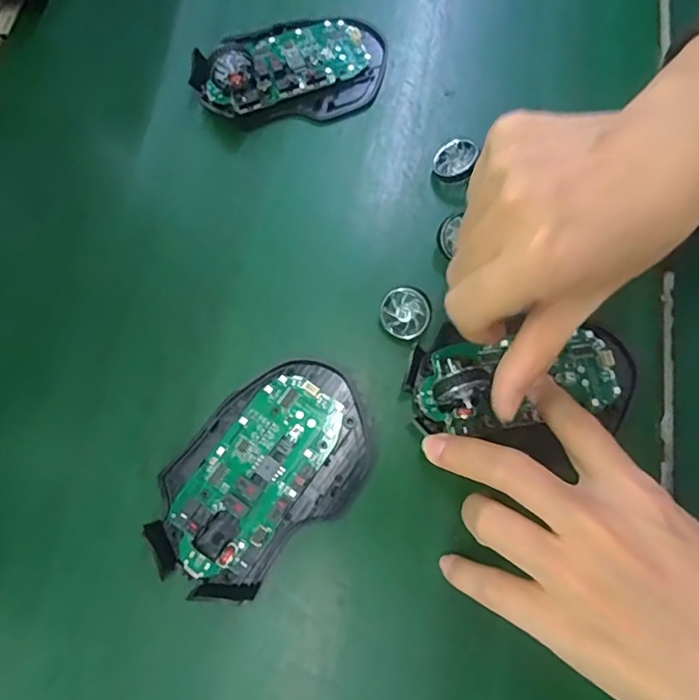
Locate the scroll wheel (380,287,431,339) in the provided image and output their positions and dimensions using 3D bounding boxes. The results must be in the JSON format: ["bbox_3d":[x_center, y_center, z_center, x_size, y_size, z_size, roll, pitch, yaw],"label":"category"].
[{"bbox_3d":[0.028,-0.019,0.275,0.025,0.004,0.024,0,91,13],"label":"scroll wheel"}]

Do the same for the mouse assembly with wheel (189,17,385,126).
[{"bbox_3d":[-0.034,-0.173,0.323,0.109,0.026,0.072,-2,70,-4],"label":"mouse assembly with wheel"}]

